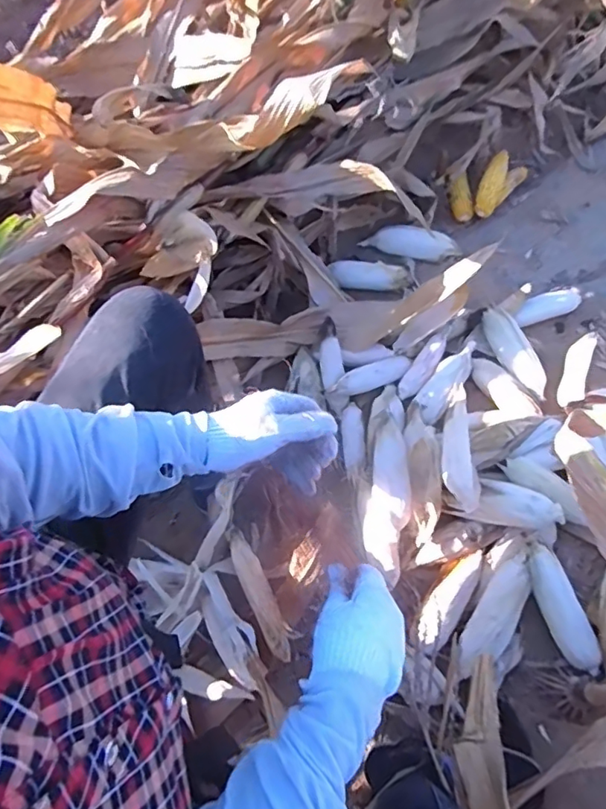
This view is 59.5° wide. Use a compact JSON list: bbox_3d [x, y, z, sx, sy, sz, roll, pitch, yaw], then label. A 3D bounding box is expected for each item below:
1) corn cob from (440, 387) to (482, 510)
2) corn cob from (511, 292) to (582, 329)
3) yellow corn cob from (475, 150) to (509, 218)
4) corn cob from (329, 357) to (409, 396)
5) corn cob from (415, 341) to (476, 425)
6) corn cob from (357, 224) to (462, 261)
[{"bbox_3d":[0.257,0.068,0.887,0.053,0.043,0.212,0,60,2],"label":"corn cob"},{"bbox_3d":[0.541,-0.214,1.177,0.161,0.047,0.049,-15,61,-7],"label":"corn cob"},{"bbox_3d":[0.476,-0.555,1.326,0.057,0.044,0.180,22,90,14],"label":"yellow corn cob"},{"bbox_3d":[0.134,-0.059,1.083,0.198,0.037,0.047,-22,61,-10],"label":"corn cob"},{"bbox_3d":[0.295,-0.051,1.081,0.064,0.041,0.228,32,66,19],"label":"corn cob"},{"bbox_3d":[0.266,-0.397,1.302,0.229,0.054,0.058,8,61,7],"label":"corn cob"}]

